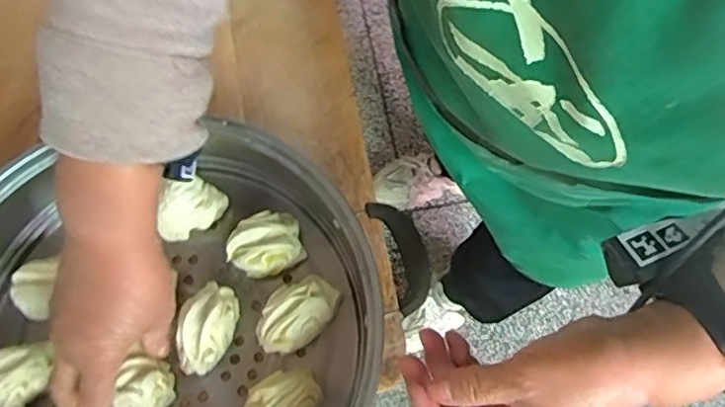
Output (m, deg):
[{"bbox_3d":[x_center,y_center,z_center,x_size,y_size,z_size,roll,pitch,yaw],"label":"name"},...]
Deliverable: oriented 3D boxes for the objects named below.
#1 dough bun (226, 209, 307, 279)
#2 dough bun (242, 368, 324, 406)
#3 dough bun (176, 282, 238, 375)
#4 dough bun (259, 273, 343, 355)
[{"bbox_3d":[-0.078,0.032,0.475,0.059,0.037,0.051,-35,73,-12],"label":"dough bun"},{"bbox_3d":[-0.059,0.145,0.431,0.058,0.043,0.043,-36,74,-12],"label":"dough bun"},{"bbox_3d":[-0.117,0.095,0.449,0.039,0.042,0.068,16,71,6],"label":"dough bun"},{"bbox_3d":[-0.050,0.084,0.454,0.070,0.038,0.045,-34,73,-12],"label":"dough bun"}]

